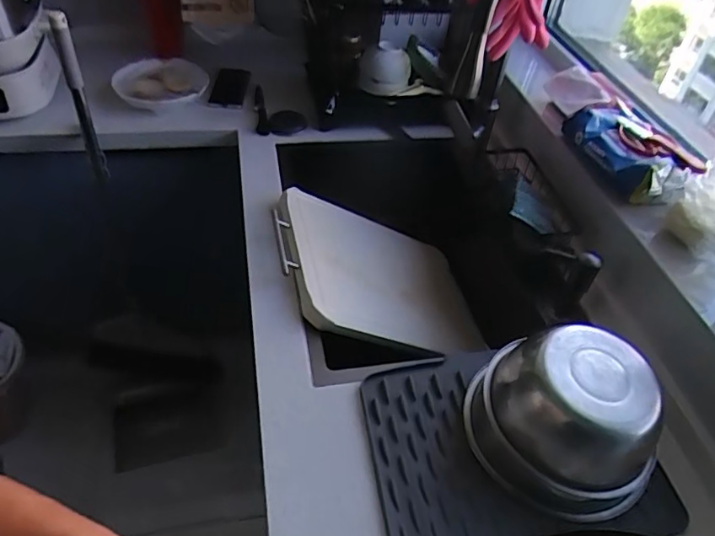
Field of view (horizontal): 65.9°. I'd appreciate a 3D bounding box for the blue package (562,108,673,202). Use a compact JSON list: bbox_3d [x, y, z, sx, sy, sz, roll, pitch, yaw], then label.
[{"bbox_3d":[0.422,-0.193,0.901,0.100,0.055,0.217,-1,47,-7],"label":"blue package"}]

